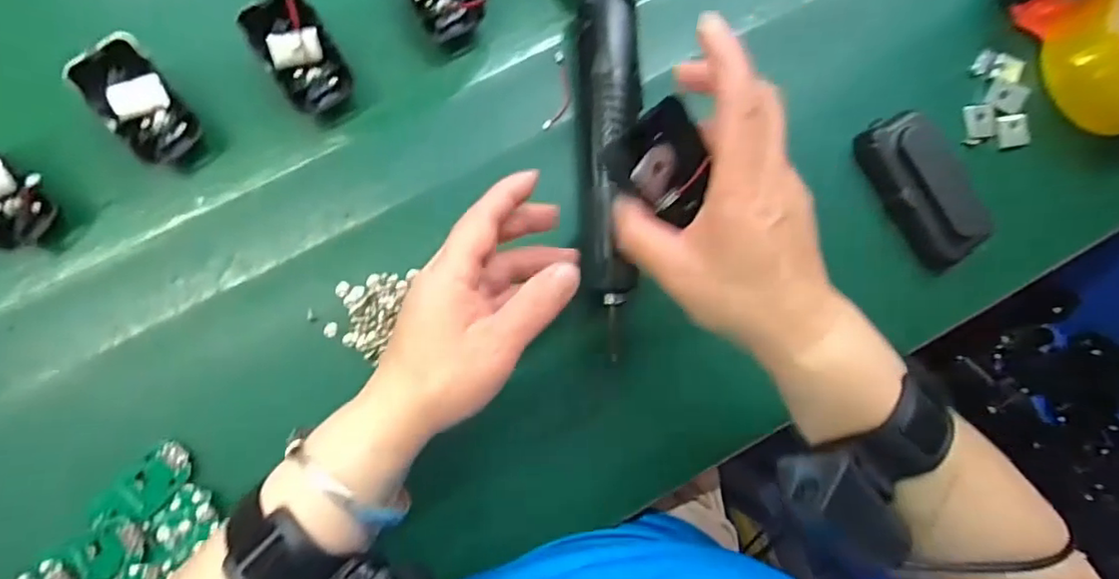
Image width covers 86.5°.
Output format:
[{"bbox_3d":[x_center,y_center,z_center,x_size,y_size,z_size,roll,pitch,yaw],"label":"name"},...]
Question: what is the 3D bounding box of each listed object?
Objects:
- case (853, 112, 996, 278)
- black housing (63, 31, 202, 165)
[{"bbox_3d":[0.246,-0.068,0.396,0.040,0.034,0.107,-27,89,-7],"label":"case"},{"bbox_3d":[-0.252,-0.111,0.362,0.049,0.037,0.068,-39,90,-7],"label":"black housing"}]

